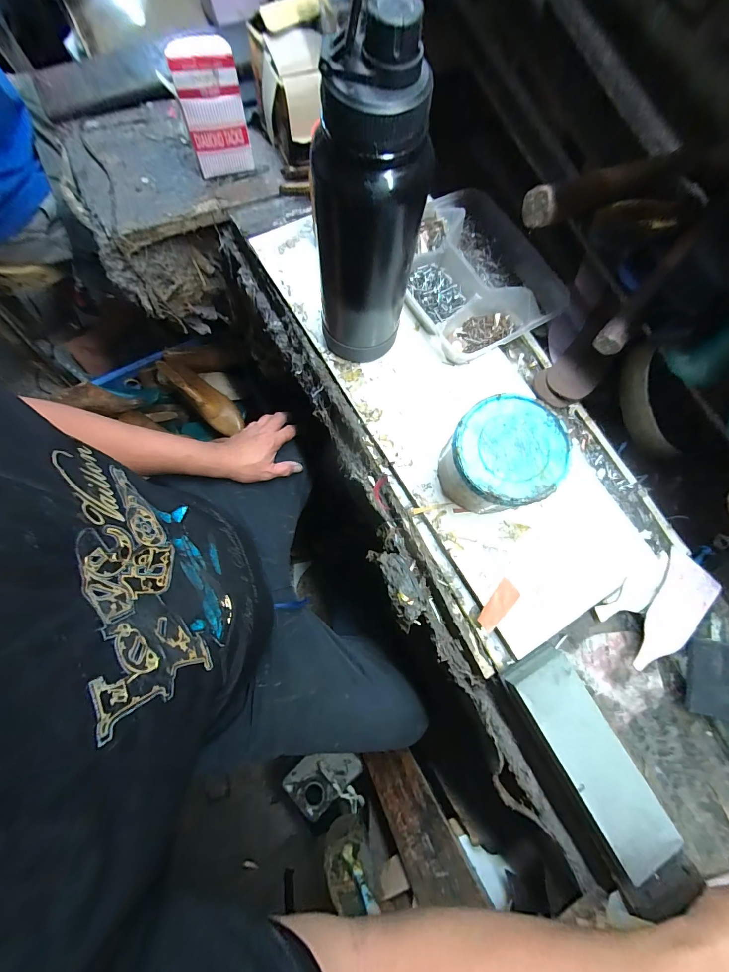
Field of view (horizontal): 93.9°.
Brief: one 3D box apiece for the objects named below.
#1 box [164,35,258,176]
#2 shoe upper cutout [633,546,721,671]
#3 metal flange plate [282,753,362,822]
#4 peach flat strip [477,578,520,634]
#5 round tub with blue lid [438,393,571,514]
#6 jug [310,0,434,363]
[{"bbox_3d":[-0.195,-0.481,0.440,0.078,0.120,0.040,-16,78,-4],"label":"box"},{"bbox_3d":[0.329,0.138,0.358,0.058,0.009,0.132,33,79,7],"label":"shoe upper cutout"},{"bbox_3d":[-0.090,0.615,0.724,0.148,0.022,0.101,-44,81,-9],"label":"metal flange plate"},{"bbox_3d":[0.139,0.124,0.357,0.054,0.004,0.022,-41,73,-14],"label":"peach flat strip"},{"bbox_3d":[0.134,-0.026,0.348,0.096,0.081,0.104,0,77,0],"label":"round tub with blue lid"},{"bbox_3d":[0.001,-0.204,0.294,0.068,0.251,0.068,29,79,6],"label":"jug"}]

